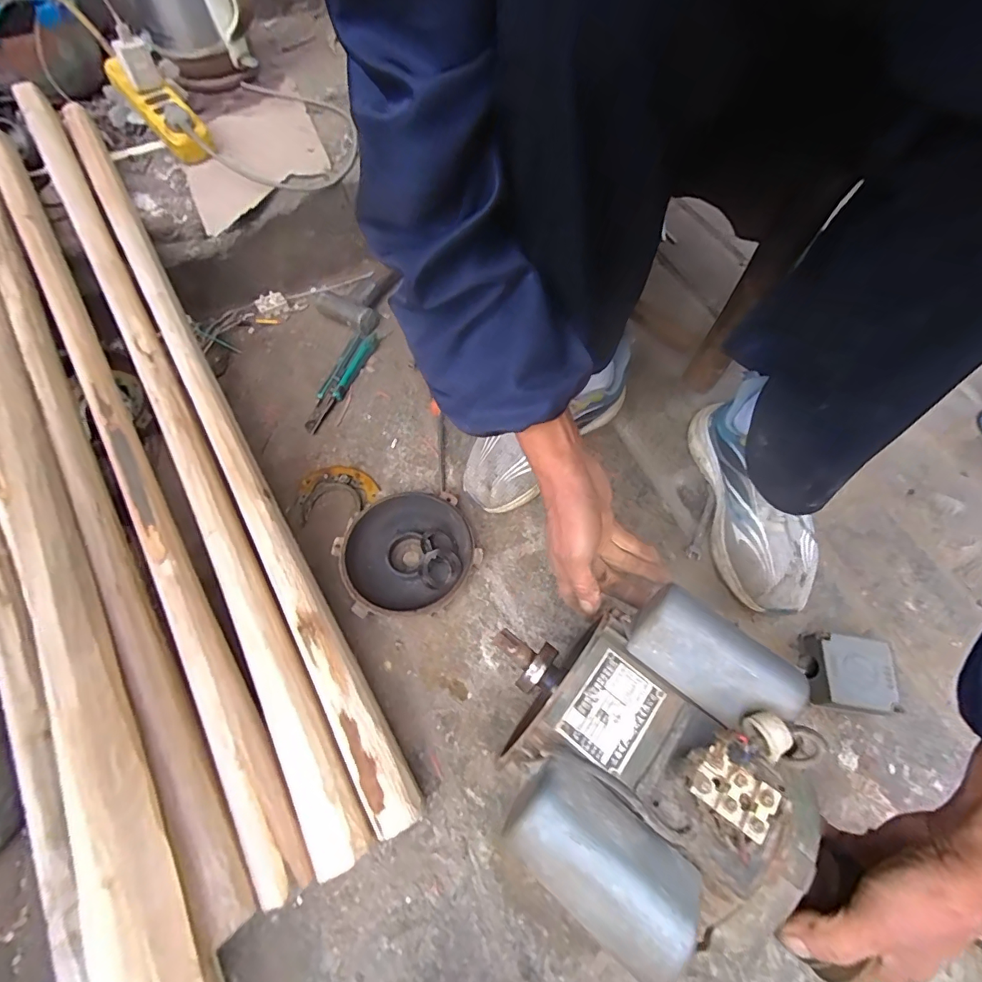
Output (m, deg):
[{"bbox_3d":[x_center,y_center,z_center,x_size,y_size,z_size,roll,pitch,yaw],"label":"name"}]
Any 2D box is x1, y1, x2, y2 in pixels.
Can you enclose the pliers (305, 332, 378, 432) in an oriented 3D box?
[{"bbox_3d":[-0.221,-0.165,0.663,0.034,0.024,0.188,18,64,9],"label":"pliers"}]

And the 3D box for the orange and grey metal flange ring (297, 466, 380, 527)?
[{"bbox_3d":[-0.196,-0.002,0.586,0.097,0.004,0.070,-9,63,-5],"label":"orange and grey metal flange ring"}]

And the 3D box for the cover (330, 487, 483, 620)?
[{"bbox_3d":[-0.099,0.069,0.534,0.147,0.033,0.160,-21,64,-11],"label":"cover"}]

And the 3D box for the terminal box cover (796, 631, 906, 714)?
[{"bbox_3d":[0.368,0.190,0.474,0.079,0.044,0.075,12,63,5],"label":"terminal box cover"}]

